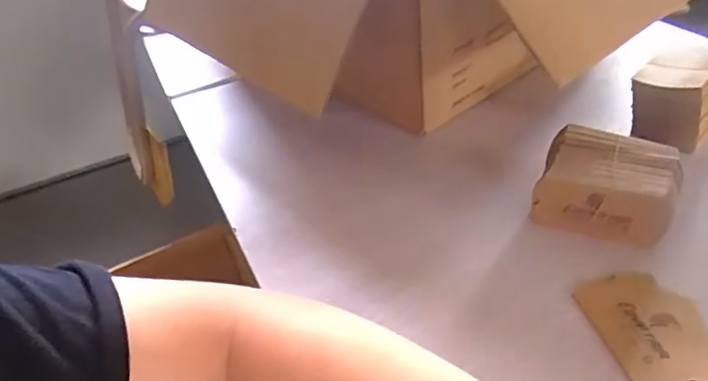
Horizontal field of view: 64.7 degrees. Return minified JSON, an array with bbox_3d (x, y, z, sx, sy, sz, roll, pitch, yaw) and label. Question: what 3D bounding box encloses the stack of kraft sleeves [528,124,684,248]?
[{"bbox_3d":[0.195,-0.002,0.437,0.096,0.069,0.052,11,42,22],"label":"stack of kraft sleeves"}]

